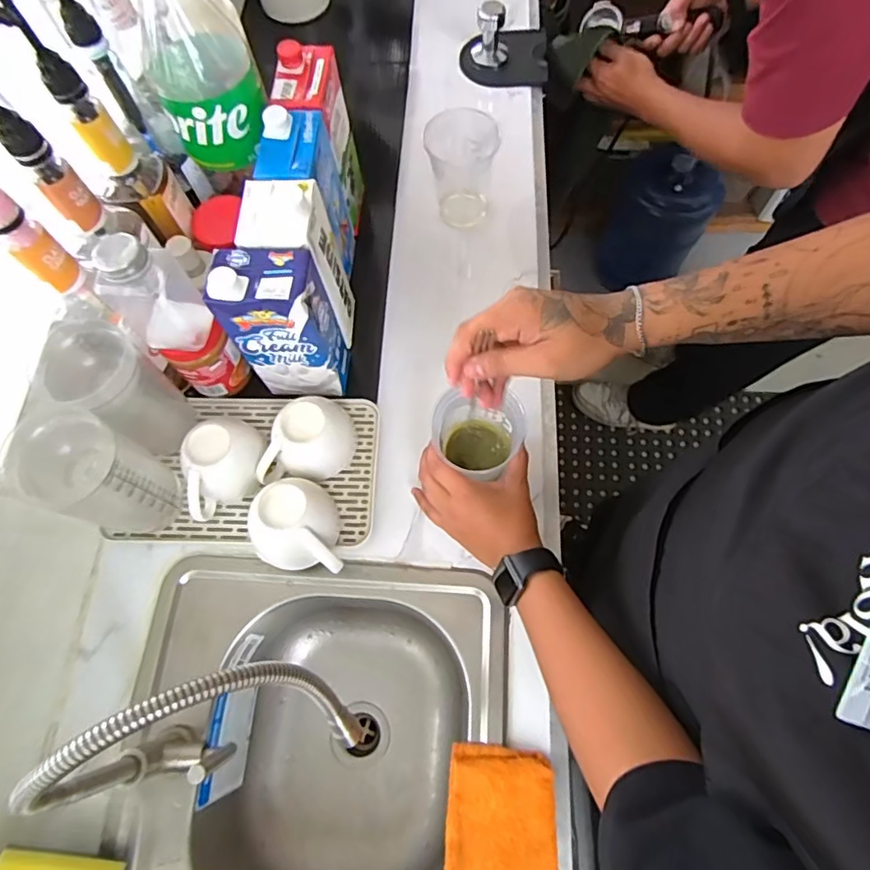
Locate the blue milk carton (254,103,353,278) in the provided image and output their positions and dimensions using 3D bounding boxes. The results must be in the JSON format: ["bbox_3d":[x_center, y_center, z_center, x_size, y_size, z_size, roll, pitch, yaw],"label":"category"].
[{"bbox_3d":[-0.144,-0.267,0.622,0.067,0.184,0.102,1,68,3],"label":"blue milk carton"}]

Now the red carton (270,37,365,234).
[{"bbox_3d":[-0.136,-0.356,0.657,0.064,0.186,0.099,2,68,4],"label":"red carton"}]

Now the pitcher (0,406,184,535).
[{"bbox_3d":[-0.324,0.045,0.533,0.091,0.158,0.085,-1,68,2],"label":"pitcher"}]

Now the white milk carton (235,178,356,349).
[{"bbox_3d":[-0.144,-0.184,0.595,0.083,0.186,0.084,11,69,7],"label":"white milk carton"}]

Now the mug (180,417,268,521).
[{"bbox_3d":[-0.244,0.031,0.598,0.082,0.064,0.119,26,72,12],"label":"mug"}]

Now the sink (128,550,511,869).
[{"bbox_3d":[-0.130,0.345,0.601,0.368,0.163,0.378,3,68,4],"label":"sink"}]

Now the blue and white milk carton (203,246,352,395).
[{"bbox_3d":[-0.155,-0.115,0.571,0.095,0.189,0.065,2,68,4],"label":"blue and white milk carton"}]

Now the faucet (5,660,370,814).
[{"bbox_3d":[-0.171,0.228,0.413,0.196,0.229,0.070,-13,68,-3],"label":"faucet"}]

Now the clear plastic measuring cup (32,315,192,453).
[{"bbox_3d":[-0.320,-0.041,0.565,0.088,0.150,0.085,25,72,12],"label":"clear plastic measuring cup"}]

